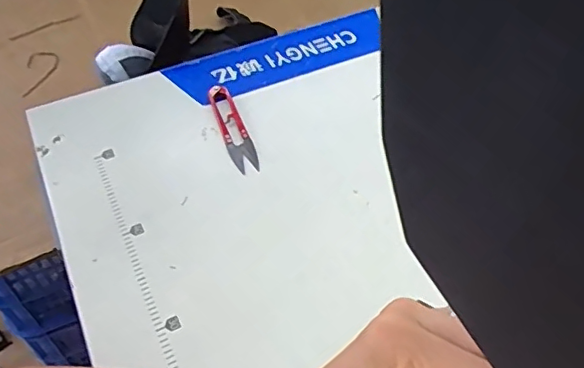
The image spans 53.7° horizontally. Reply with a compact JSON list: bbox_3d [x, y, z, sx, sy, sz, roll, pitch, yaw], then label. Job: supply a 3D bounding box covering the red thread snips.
[{"bbox_3d":[-0.063,-0.060,0.601,0.026,0.011,0.124,-16,52,-12],"label":"red thread snips"}]

